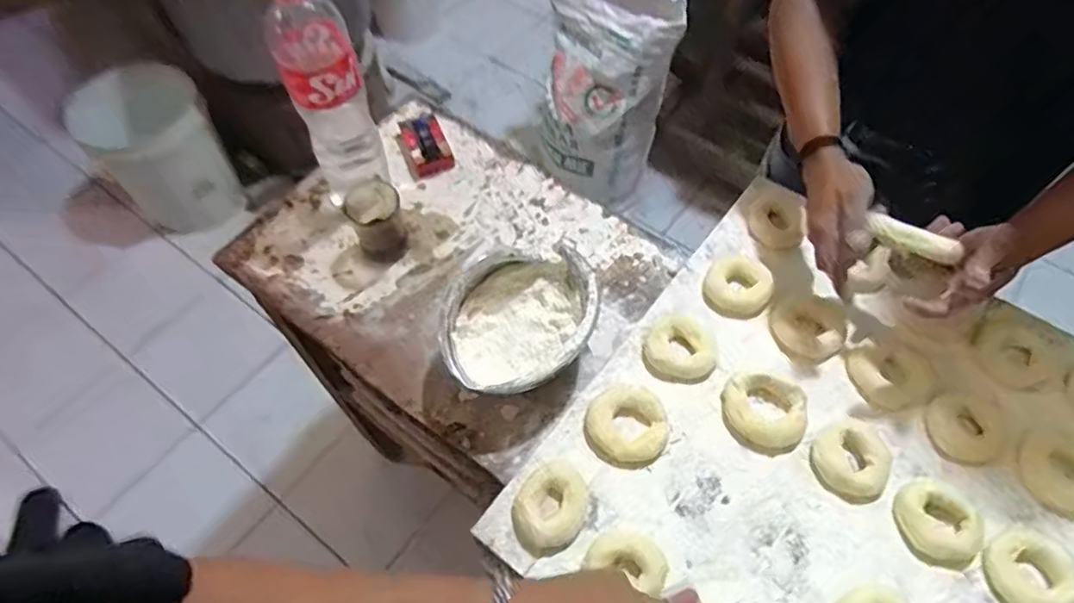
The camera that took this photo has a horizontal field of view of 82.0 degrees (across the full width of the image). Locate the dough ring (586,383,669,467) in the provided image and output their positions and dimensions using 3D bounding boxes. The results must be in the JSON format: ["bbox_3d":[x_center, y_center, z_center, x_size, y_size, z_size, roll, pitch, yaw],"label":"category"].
[{"bbox_3d":[0.091,0.125,0.622,0.078,0.015,0.079,0,59,-1],"label":"dough ring"}]

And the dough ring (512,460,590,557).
[{"bbox_3d":[0.014,0.193,0.580,0.065,0.019,0.082,37,65,19],"label":"dough ring"}]

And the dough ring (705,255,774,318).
[{"bbox_3d":[0.227,-0.018,0.700,0.073,0.019,0.076,0,59,-1],"label":"dough ring"}]

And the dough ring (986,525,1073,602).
[{"bbox_3d":[0.444,0.243,0.549,0.071,0.019,0.071,0,59,-1],"label":"dough ring"}]

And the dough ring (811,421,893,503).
[{"bbox_3d":[0.308,0.157,0.602,0.068,0.016,0.068,0,59,-1],"label":"dough ring"}]

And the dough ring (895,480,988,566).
[{"bbox_3d":[0.382,0.208,0.586,0.068,0.015,0.073,0,59,-1],"label":"dough ring"}]

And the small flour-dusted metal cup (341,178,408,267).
[{"bbox_3d":[-0.209,-0.105,0.810,0.068,0.072,0.086,-26,63,-15],"label":"small flour-dusted metal cup"}]

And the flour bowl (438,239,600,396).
[{"bbox_3d":[-0.016,0.026,0.709,0.197,0.086,0.153,-31,64,-18],"label":"flour bowl"}]

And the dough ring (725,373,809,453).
[{"bbox_3d":[0.231,0.109,0.625,0.080,0.018,0.077,0,59,-1],"label":"dough ring"}]

